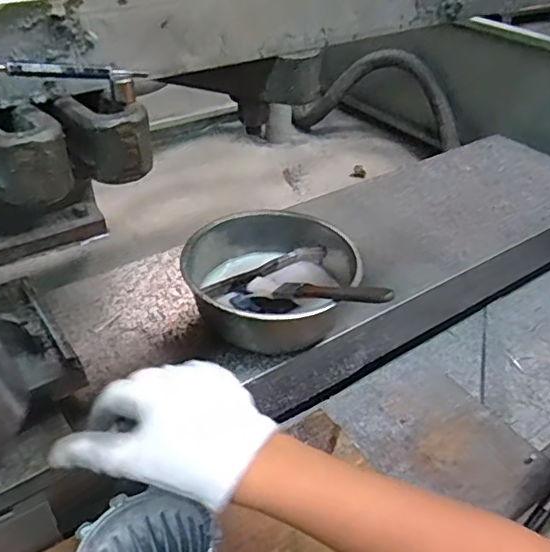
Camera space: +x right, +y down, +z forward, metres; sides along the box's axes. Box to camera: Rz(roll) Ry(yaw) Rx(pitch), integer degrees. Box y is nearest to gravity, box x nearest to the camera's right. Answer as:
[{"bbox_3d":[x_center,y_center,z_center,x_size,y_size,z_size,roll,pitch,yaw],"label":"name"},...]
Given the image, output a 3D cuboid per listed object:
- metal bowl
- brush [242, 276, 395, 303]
[{"bbox_3d":[-0.002,-0.001,0.631,0.174,0.069,0.177,2,39,-1],"label":"metal bowl"},{"bbox_3d":[0.041,0.016,0.573,0.182,0.014,0.024,3,31,44],"label":"brush"}]

